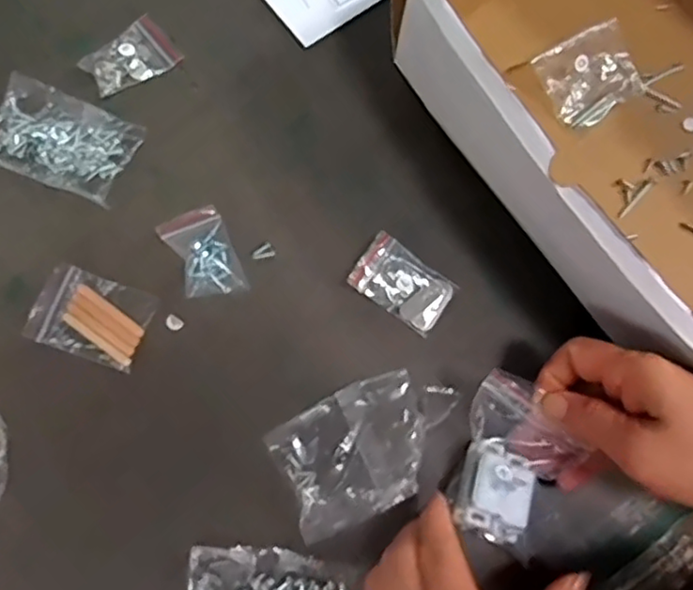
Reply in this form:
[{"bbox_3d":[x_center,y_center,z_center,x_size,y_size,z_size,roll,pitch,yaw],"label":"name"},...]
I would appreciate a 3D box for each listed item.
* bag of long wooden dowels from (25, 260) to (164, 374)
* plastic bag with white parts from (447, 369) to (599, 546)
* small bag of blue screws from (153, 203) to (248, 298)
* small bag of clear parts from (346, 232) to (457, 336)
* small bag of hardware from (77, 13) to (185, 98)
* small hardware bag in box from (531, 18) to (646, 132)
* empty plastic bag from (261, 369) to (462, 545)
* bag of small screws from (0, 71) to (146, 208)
[{"bbox_3d":[-0.154,0.013,0.395,0.067,0.004,0.048,20,78,5],"label":"bag of long wooden dowels"},{"bbox_3d":[0.084,0.090,0.361,0.065,0.033,0.074,41,80,9],"label":"plastic bag with white parts"},{"bbox_3d":[-0.088,-0.025,0.402,0.036,0.009,0.054,-23,78,-5],"label":"small bag of blue screws"},{"bbox_3d":[0.035,-0.008,0.398,0.060,0.013,0.038,33,79,7],"label":"small bag of clear parts"},{"bbox_3d":[-0.141,-0.155,0.434,0.057,0.017,0.035,-38,80,-8],"label":"small bag of hardware"},{"bbox_3d":[0.159,-0.143,0.426,0.060,0.017,0.054,-34,102,5],"label":"small hardware bag in box"},{"bbox_3d":[0.015,0.084,0.373,0.108,0.023,0.067,-25,78,-5],"label":"empty plastic bag"},{"bbox_3d":[-0.182,-0.098,0.416,0.090,0.015,0.056,23,78,5],"label":"bag of small screws"}]

